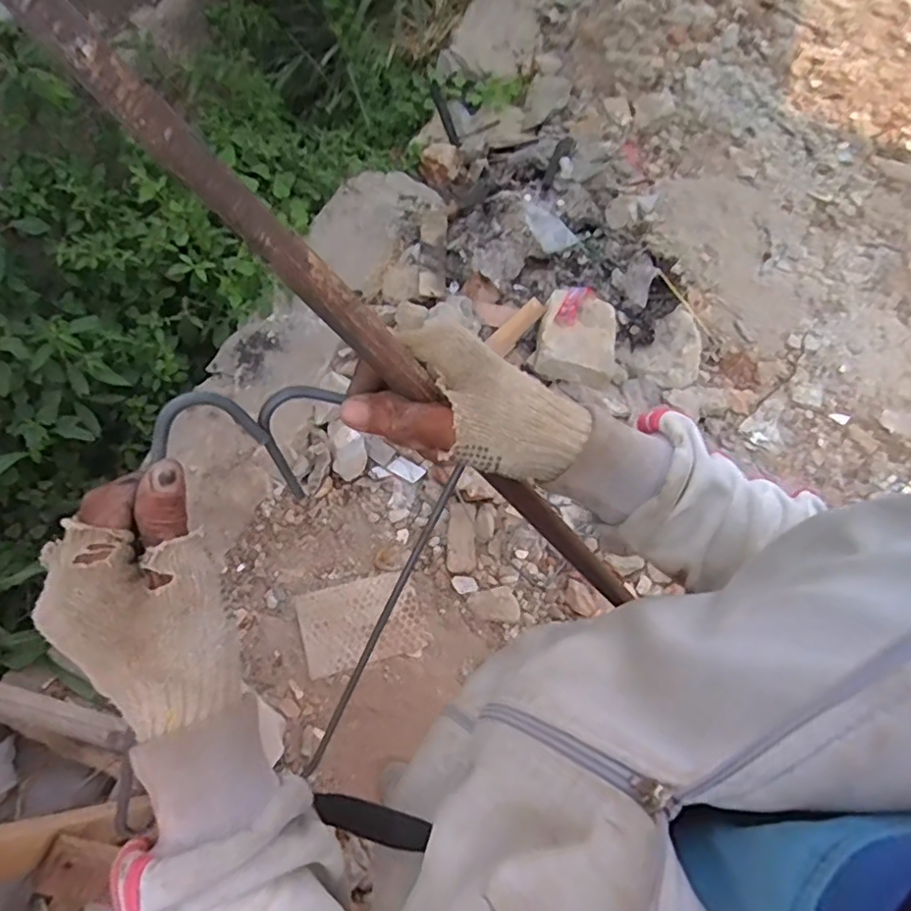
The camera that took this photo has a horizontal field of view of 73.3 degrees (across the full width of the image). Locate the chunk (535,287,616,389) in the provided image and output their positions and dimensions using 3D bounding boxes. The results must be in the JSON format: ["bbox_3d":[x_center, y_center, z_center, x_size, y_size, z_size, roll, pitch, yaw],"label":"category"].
[{"bbox_3d":[0.333,-0.326,1.651,0.218,0.094,0.261,12,63,1],"label":"chunk"}]

